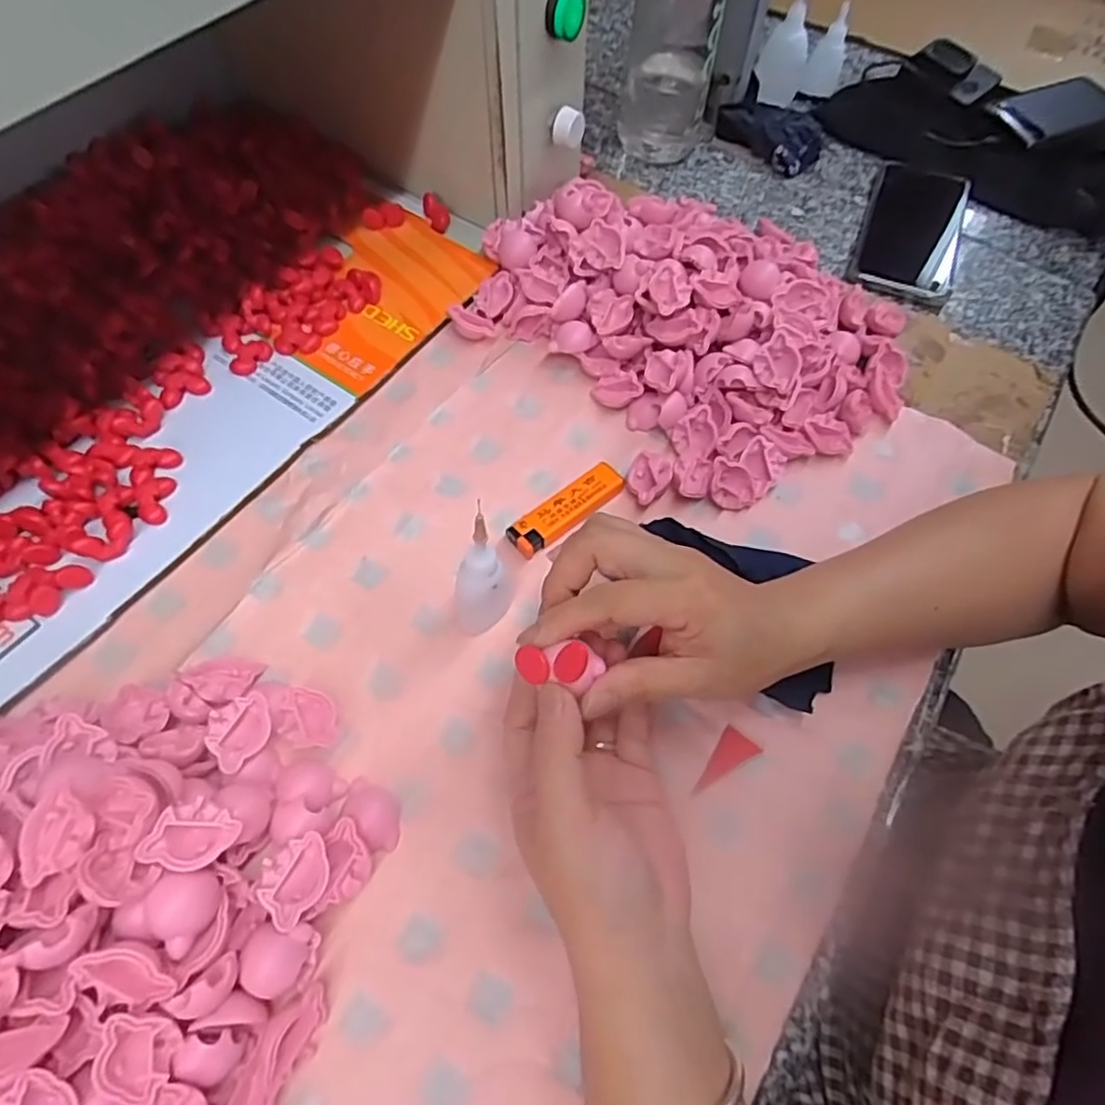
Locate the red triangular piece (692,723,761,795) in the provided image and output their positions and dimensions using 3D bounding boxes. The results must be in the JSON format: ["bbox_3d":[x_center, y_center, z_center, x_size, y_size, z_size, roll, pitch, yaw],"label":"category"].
[{"bbox_3d":[0.092,0.112,0.345,0.019,0.006,0.039,31,65,12],"label":"red triangular piece"}]

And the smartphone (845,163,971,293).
[{"bbox_3d":[0.309,-0.276,0.564,0.082,0.011,0.164,22,64,8],"label":"smartphone"}]

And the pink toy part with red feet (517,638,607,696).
[{"bbox_3d":[0.003,0.047,0.281,0.037,0.011,0.018,4,63,5],"label":"pink toy part with red feet"}]

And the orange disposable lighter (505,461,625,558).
[{"bbox_3d":[0.009,-0.027,0.414,0.080,0.014,0.025,-35,70,-19],"label":"orange disposable lighter"}]

